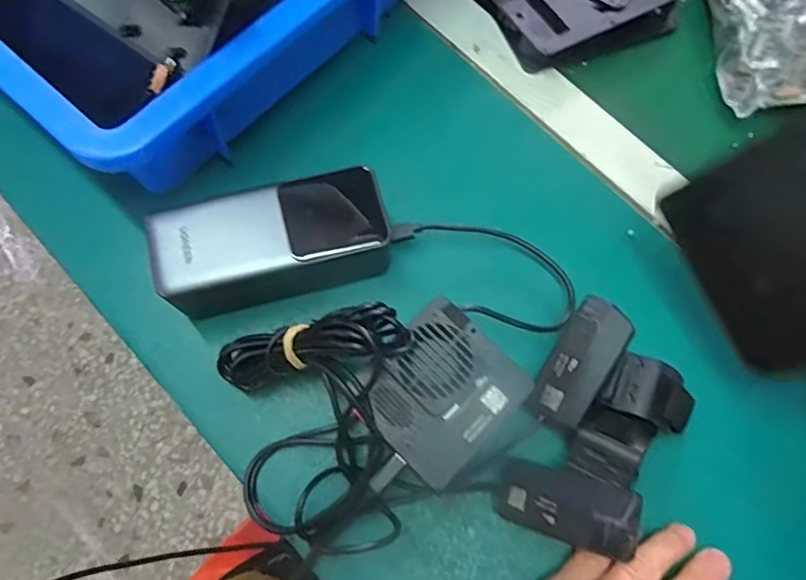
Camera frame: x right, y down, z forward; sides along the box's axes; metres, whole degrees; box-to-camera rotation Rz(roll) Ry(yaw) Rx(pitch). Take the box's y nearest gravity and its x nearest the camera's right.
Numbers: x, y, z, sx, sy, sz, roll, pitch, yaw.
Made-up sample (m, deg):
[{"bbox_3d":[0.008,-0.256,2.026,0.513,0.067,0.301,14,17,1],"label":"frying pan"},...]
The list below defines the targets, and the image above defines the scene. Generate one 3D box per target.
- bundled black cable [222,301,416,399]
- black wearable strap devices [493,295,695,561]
[{"bbox_3d":[-0.049,0.036,0.288,0.109,0.030,0.034,-14,70,26],"label":"bundled black cable"},{"bbox_3d":[0.102,0.075,0.285,0.082,0.051,0.119,33,74,9],"label":"black wearable strap devices"}]

